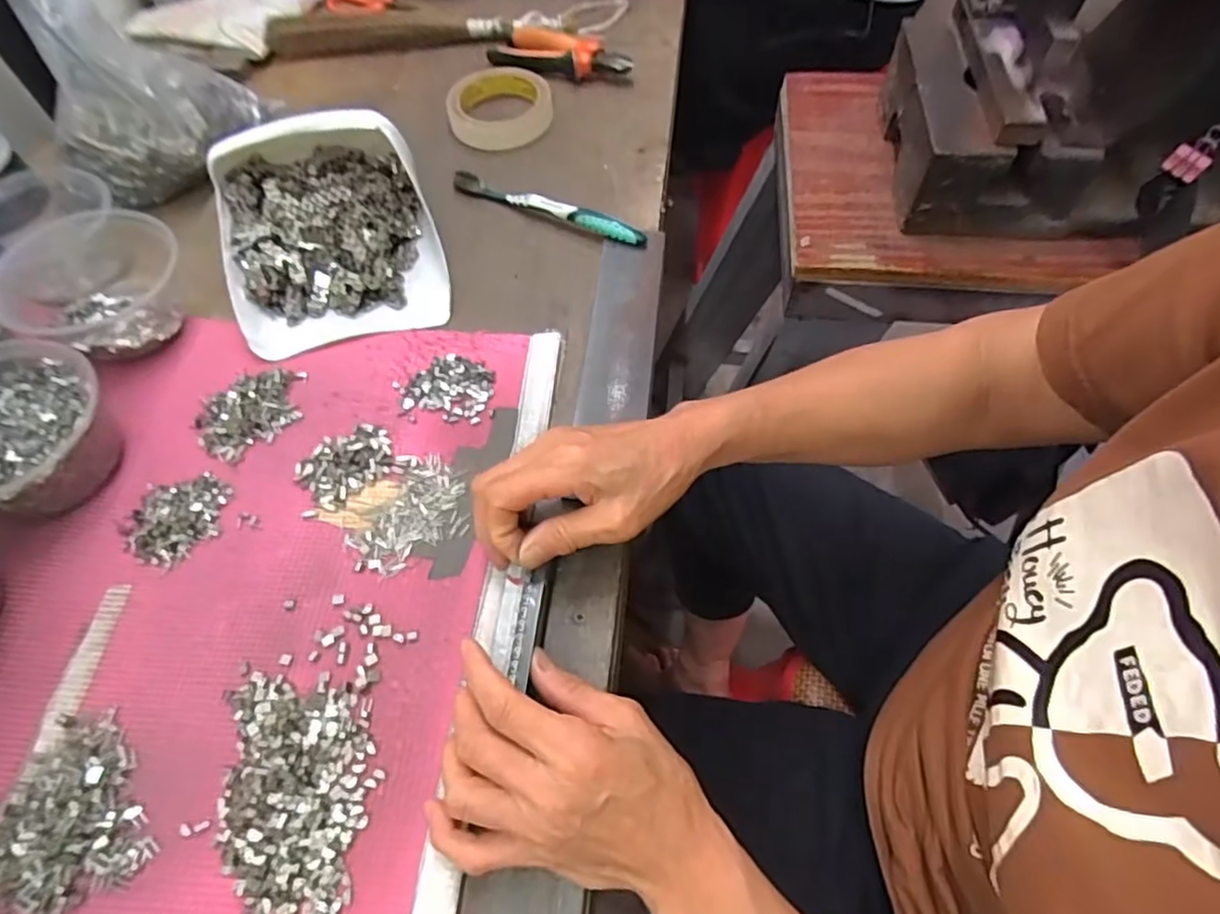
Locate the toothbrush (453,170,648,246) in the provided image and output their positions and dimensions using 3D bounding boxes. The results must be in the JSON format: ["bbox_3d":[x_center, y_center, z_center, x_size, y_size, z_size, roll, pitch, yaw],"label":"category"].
[{"bbox_3d":[-0.053,-0.209,0.540,0.182,0.026,0.011,25,63,13],"label":"toothbrush"}]

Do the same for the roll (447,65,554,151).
[{"bbox_3d":[-0.104,-0.336,0.616,0.096,0.023,0.096,-1,59,2],"label":"roll"}]

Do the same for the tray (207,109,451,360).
[{"bbox_3d":[-0.215,-0.177,0.486,0.154,0.078,0.168,-14,60,-6],"label":"tray"}]

